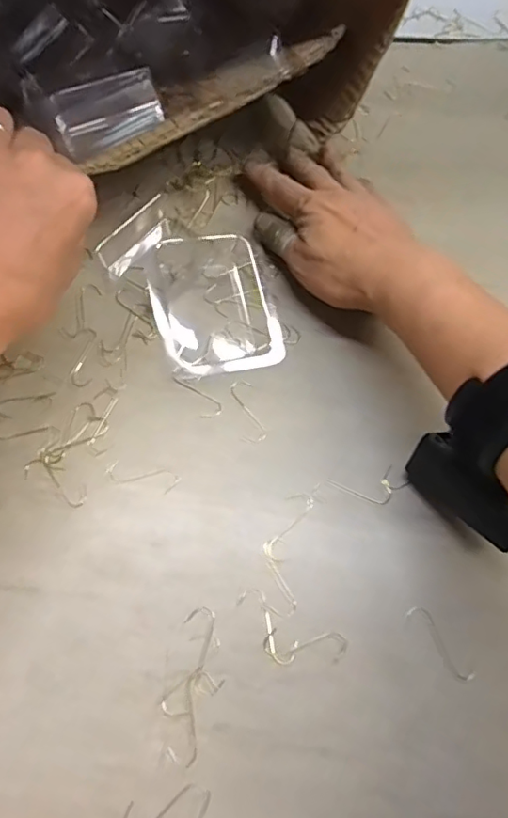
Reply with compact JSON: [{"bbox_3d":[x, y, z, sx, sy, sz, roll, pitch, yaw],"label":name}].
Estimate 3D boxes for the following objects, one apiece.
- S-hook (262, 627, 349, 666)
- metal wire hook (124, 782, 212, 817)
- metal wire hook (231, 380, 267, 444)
[{"bbox_3d":[0.026,0.121,0.285,0.042,0.004,0.014,5,66,2],"label":"S-hook"},{"bbox_3d":[-0.041,0.187,0.258,0.042,0.004,0.016,-13,66,-6],"label":"metal wire hook"},{"bbox_3d":[-0.004,0.001,0.341,0.016,0.004,0.043,-12,66,-6],"label":"metal wire hook"}]

